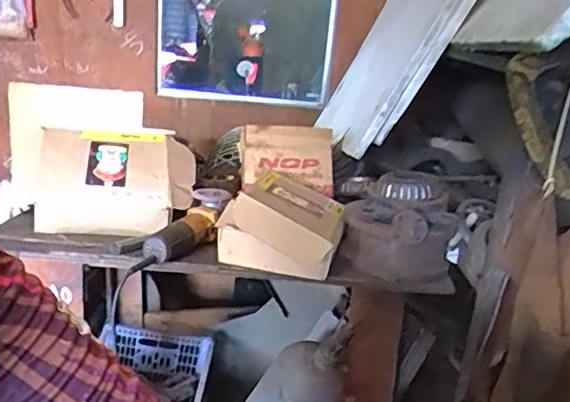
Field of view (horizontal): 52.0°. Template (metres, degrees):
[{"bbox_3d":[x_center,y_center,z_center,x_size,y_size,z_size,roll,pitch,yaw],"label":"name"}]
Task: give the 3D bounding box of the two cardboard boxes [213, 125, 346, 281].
[{"bbox_3d":[0.003,-0.021,1.231,0.238,0.126,0.468,6,30,4],"label":"two cardboard boxes"}]

